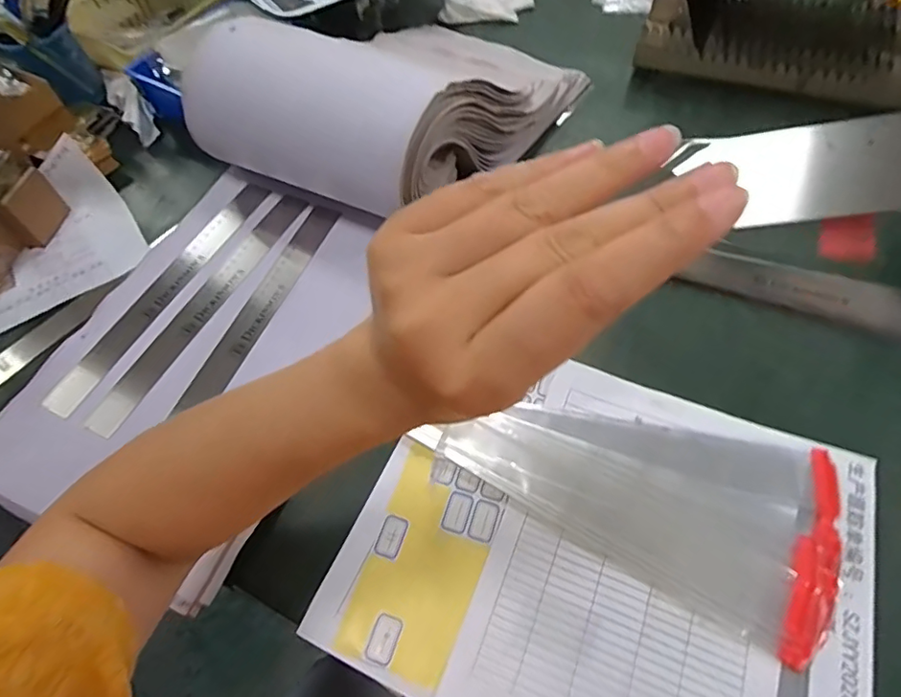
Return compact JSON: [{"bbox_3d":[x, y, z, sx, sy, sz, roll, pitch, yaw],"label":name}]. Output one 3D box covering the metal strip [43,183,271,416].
[{"bbox_3d":[-0.277,-0.063,0.532,0.036,0.004,0.294,22,63,16],"label":"metal strip"}]

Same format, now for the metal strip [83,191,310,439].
[{"bbox_3d":[-0.232,-0.046,0.522,0.036,0.008,0.293,21,63,16],"label":"metal strip"}]

